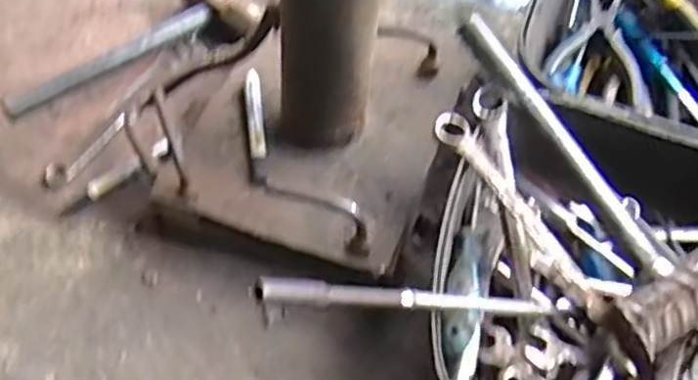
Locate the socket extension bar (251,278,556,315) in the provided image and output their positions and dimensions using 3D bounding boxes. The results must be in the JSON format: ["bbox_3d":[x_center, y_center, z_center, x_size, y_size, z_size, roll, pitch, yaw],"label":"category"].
[{"bbox_3d":[0.053,0.076,0.487,0.265,0.012,0.015,10,42,-35],"label":"socket extension bar"}]

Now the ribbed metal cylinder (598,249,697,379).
[{"bbox_3d":[0.259,0.093,0.566,0.109,0.048,0.050,-36,56,2],"label":"ribbed metal cylinder"}]

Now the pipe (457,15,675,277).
[{"bbox_3d":[0.184,-0.045,0.618,0.020,0.022,0.277,-26,70,-19],"label":"pipe"}]

